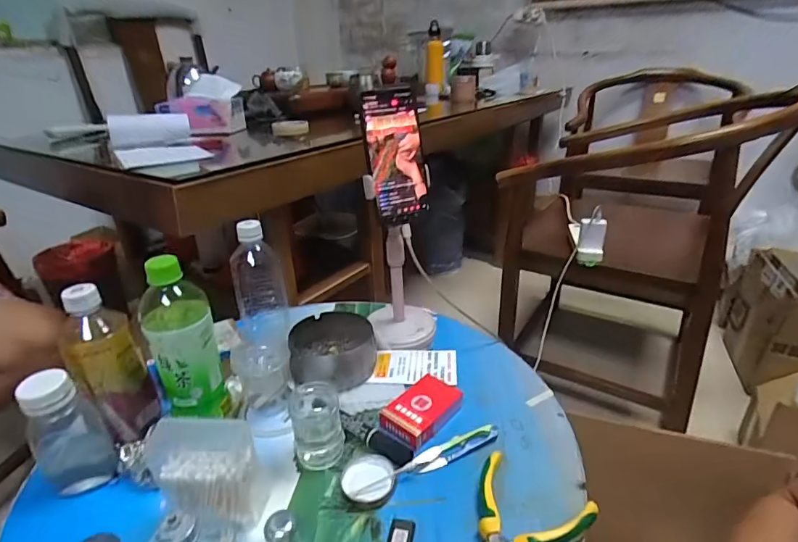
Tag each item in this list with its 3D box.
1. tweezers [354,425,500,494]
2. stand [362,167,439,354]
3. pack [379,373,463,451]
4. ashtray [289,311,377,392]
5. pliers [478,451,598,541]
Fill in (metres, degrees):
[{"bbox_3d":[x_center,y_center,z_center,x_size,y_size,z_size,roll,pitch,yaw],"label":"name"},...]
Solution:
[{"bbox_3d":[0.034,0.195,0.454,0.160,0.010,0.021,-12,28,-21],"label":"tweezers"},{"bbox_3d":[0.002,-0.022,0.619,0.101,0.249,0.108,-3,26,-3],"label":"stand"},{"bbox_3d":[0.026,0.161,0.506,0.058,0.022,0.096,21,34,40],"label":"pack"},{"bbox_3d":[-0.089,0.108,0.586,0.107,0.053,0.115,-2,26,1],"label":"ashtray"},{"bbox_3d":[0.095,0.230,0.371,0.102,0.025,0.134,16,31,33],"label":"pliers"}]

